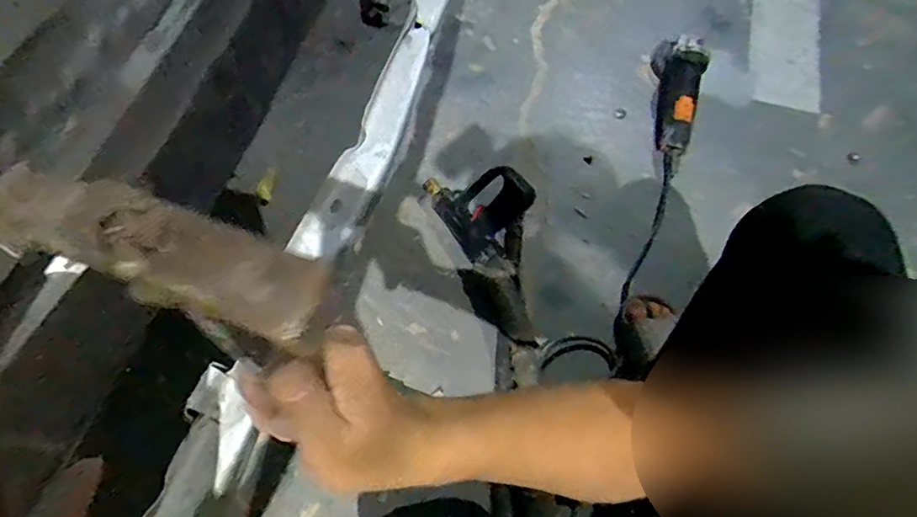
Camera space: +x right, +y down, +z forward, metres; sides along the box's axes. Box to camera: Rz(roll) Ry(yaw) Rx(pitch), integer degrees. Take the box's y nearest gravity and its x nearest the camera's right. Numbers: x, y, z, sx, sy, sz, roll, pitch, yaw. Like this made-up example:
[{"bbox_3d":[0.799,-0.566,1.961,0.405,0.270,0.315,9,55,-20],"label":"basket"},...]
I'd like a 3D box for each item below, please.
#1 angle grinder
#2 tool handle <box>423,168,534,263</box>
[{"bbox_3d":[0.400,-0.299,0.934,0.077,0.108,0.217,5,65,3],"label":"angle grinder"},{"bbox_3d":[0.030,-0.100,0.837,0.180,0.164,0.067,48,36,8],"label":"tool handle"}]

